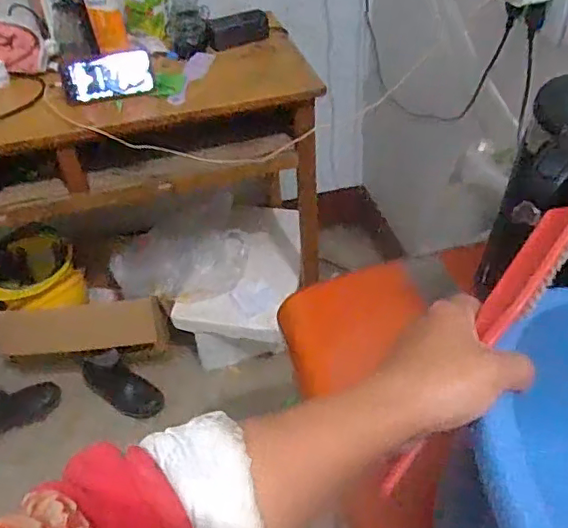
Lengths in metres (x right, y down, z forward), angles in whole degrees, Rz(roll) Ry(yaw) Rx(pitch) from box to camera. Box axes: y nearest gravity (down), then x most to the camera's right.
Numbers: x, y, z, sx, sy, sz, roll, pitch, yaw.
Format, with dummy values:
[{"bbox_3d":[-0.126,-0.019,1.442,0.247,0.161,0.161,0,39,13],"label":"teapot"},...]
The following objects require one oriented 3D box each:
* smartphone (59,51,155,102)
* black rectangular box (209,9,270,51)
[{"bbox_3d":[-0.287,-0.306,0.937,0.145,0.067,0.014,-12,20,-7],"label":"smartphone"},{"bbox_3d":[-0.083,-0.428,1.049,0.115,0.040,0.045,-20,46,-17],"label":"black rectangular box"}]

